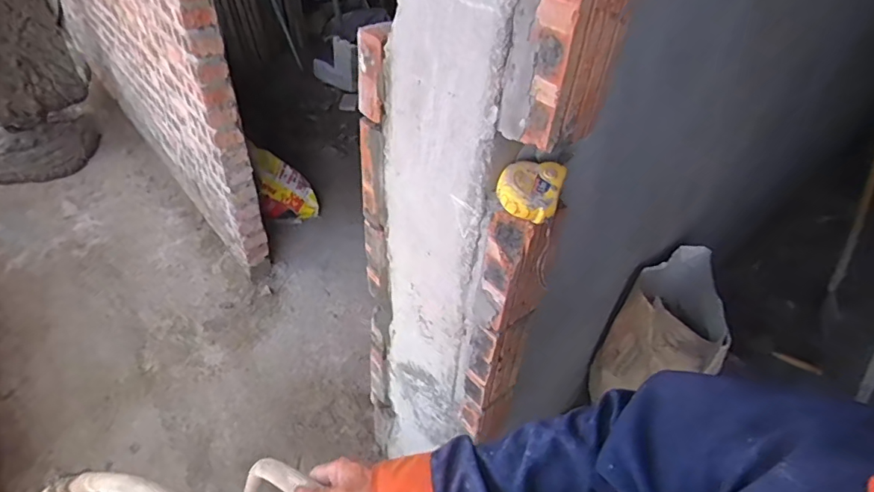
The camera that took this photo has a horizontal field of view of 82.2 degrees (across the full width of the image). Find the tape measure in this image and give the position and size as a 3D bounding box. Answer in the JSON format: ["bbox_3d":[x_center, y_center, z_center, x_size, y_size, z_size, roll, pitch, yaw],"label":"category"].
[{"bbox_3d":[0.116,-0.073,0.625,0.074,0.041,0.072,16,43,13],"label":"tape measure"}]

